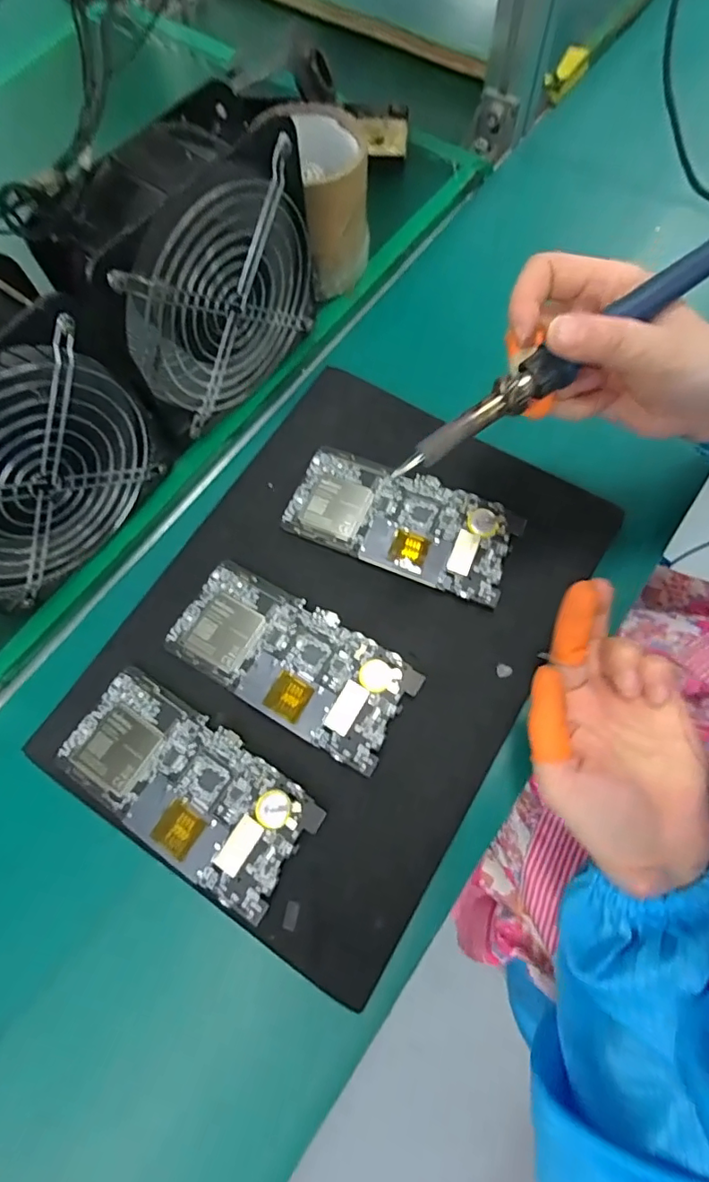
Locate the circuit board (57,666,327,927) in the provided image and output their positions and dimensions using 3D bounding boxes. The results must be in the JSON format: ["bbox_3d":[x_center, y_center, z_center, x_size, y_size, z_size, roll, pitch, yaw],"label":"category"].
[{"bbox_3d":[-0.100,0.113,0.308,0.152,0.004,0.071,31,75,13],"label":"circuit board"}]

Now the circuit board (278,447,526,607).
[{"bbox_3d":[0.031,-0.049,0.361,0.154,0.006,0.073,22,73,10],"label":"circuit board"}]

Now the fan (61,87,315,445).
[{"bbox_3d":[-0.090,-0.192,0.338,0.056,0.163,0.147,36,76,14],"label":"fan"}]

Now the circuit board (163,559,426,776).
[{"bbox_3d":[-0.041,0.042,0.331,0.153,0.006,0.072,29,74,12],"label":"circuit board"}]

